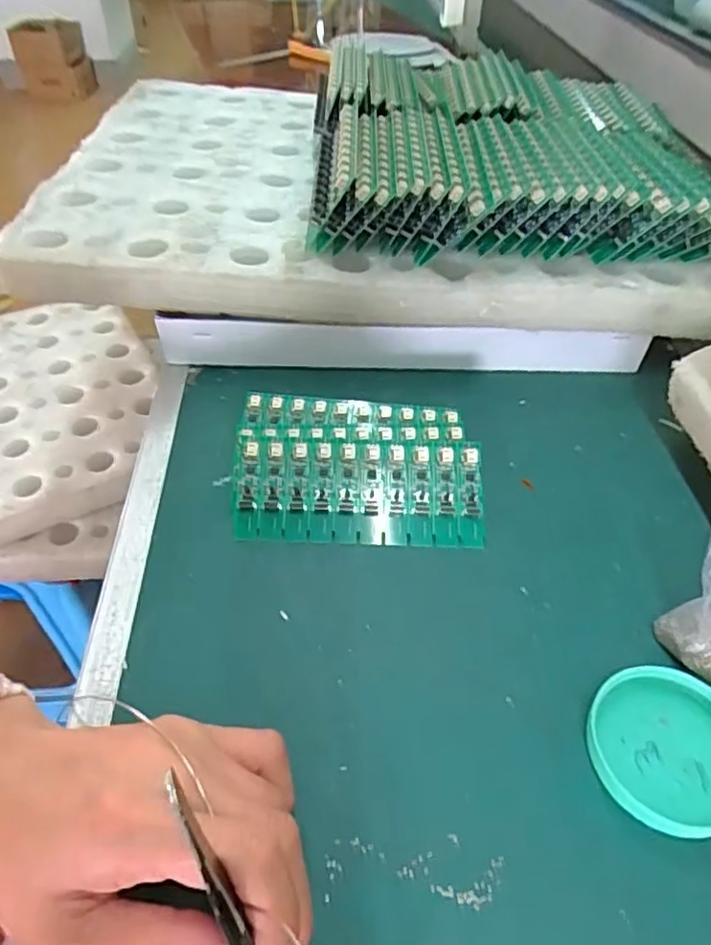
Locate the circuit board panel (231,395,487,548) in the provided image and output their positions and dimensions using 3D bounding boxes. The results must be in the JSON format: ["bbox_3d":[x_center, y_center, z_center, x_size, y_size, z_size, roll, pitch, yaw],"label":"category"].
[{"bbox_3d":[0.000,-0.006,0.375,0.141,0.030,0.098,1,45,1],"label":"circuit board panel"}]

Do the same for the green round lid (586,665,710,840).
[{"bbox_3d":[0.134,0.117,0.267,0.065,0.012,0.064,0,45,0],"label":"green round lid"}]

